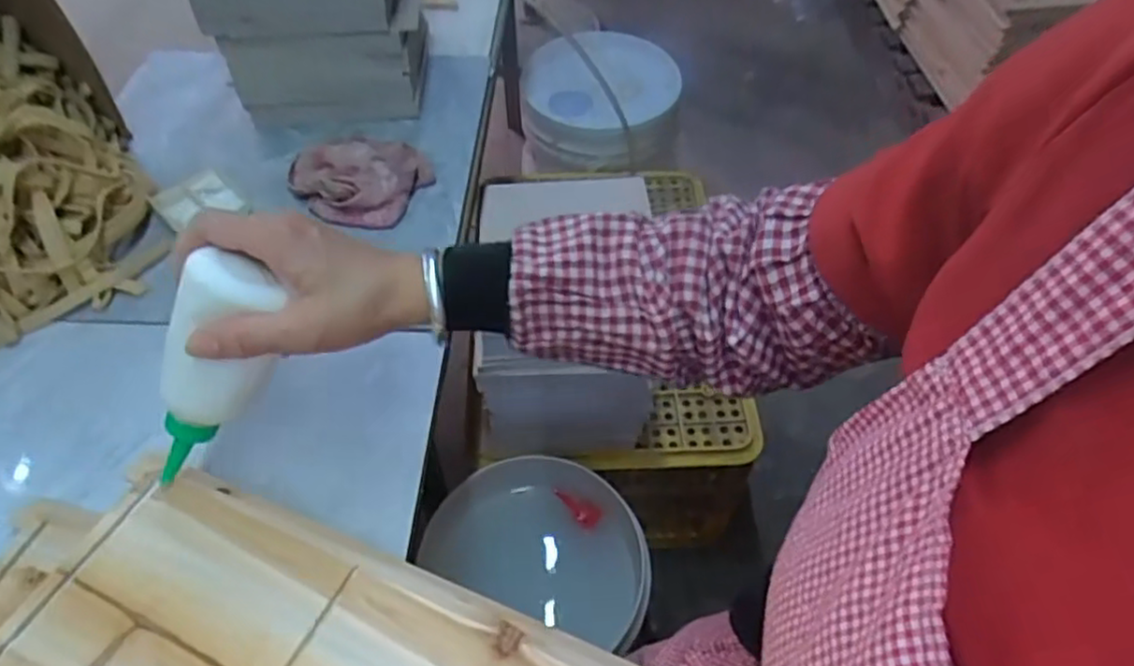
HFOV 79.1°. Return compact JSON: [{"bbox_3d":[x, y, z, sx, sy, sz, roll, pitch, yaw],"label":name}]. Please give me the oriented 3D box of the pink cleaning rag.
[{"bbox_3d":[-0.191,-0.139,0.631,0.125,0.039,0.085,-11,54,-9],"label":"pink cleaning rag"}]

